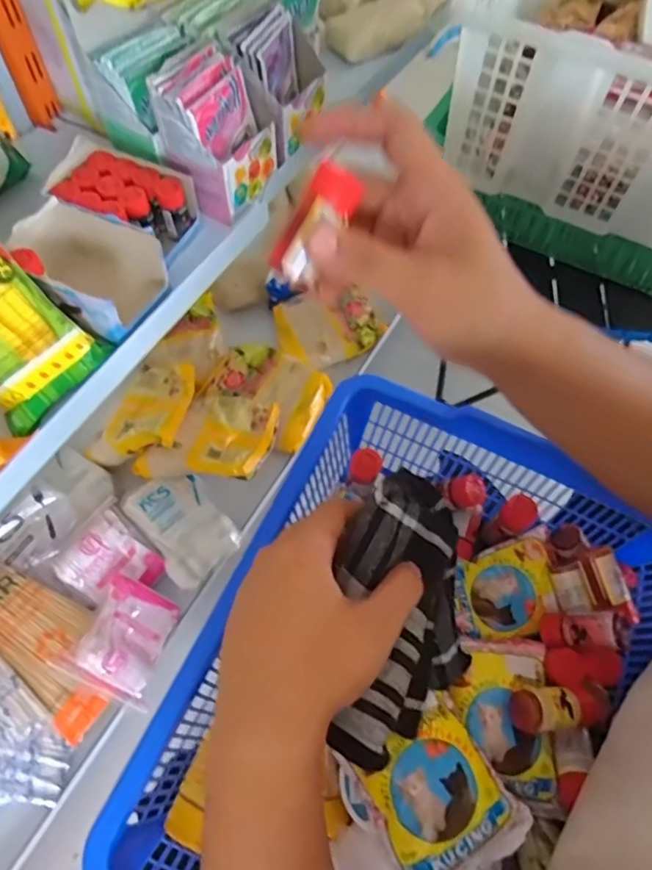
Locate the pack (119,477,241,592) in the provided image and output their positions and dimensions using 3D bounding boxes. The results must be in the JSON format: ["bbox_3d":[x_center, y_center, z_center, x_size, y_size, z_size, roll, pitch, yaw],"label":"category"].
[{"bbox_3d":[-0.204,0.122,0.780,0.104,0.041,0.161,-37,68,-20],"label":"pack"}]

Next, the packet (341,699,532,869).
[{"bbox_3d":[0.063,0.197,0.300,0.069,0.025,0.077,-29,65,-16],"label":"packet"}]

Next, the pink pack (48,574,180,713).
[{"bbox_3d":[-0.249,0.254,0.695,0.108,0.027,0.126,33,48,-9],"label":"pink pack"}]

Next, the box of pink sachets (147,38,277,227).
[{"bbox_3d":[-0.097,-0.276,0.507,0.076,0.104,0.085,31,64,15],"label":"box of pink sachets"}]

